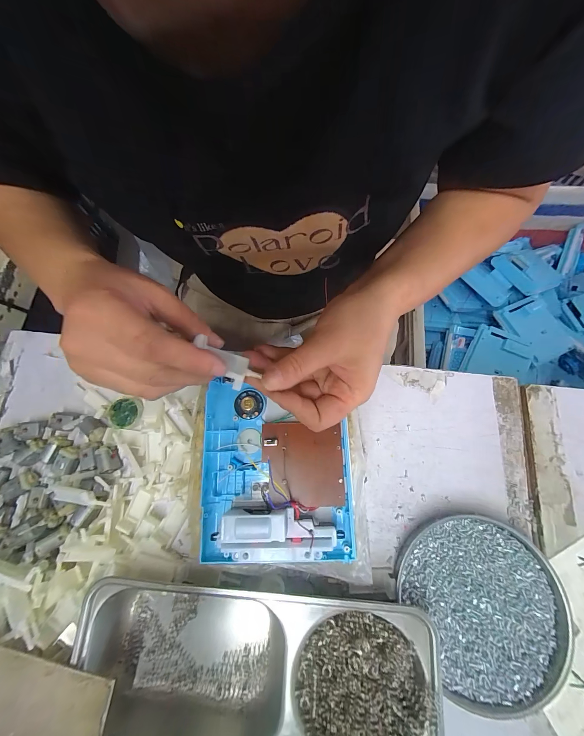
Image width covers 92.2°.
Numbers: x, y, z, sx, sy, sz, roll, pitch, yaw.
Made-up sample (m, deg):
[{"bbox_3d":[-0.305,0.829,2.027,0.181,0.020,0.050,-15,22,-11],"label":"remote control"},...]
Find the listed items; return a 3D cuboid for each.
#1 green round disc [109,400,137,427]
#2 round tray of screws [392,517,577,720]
[{"bbox_3d":[-0.182,0.048,0.303,0.030,0.004,0.029,-1,78,6],"label":"green round disc"},{"bbox_3d":[0.165,0.201,0.244,0.123,0.017,0.132,-27,74,-7],"label":"round tray of screws"}]

